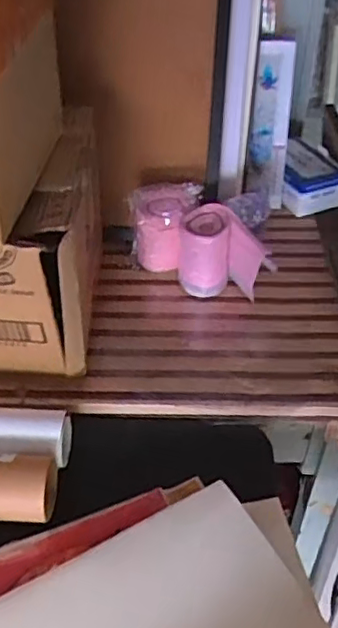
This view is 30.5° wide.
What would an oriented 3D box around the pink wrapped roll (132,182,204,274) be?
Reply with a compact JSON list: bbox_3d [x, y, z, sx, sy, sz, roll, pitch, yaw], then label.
[{"bbox_3d":[-0.009,-0.136,1.023,0.099,0.145,0.074,14,43,15],"label":"pink wrapped roll"}]

